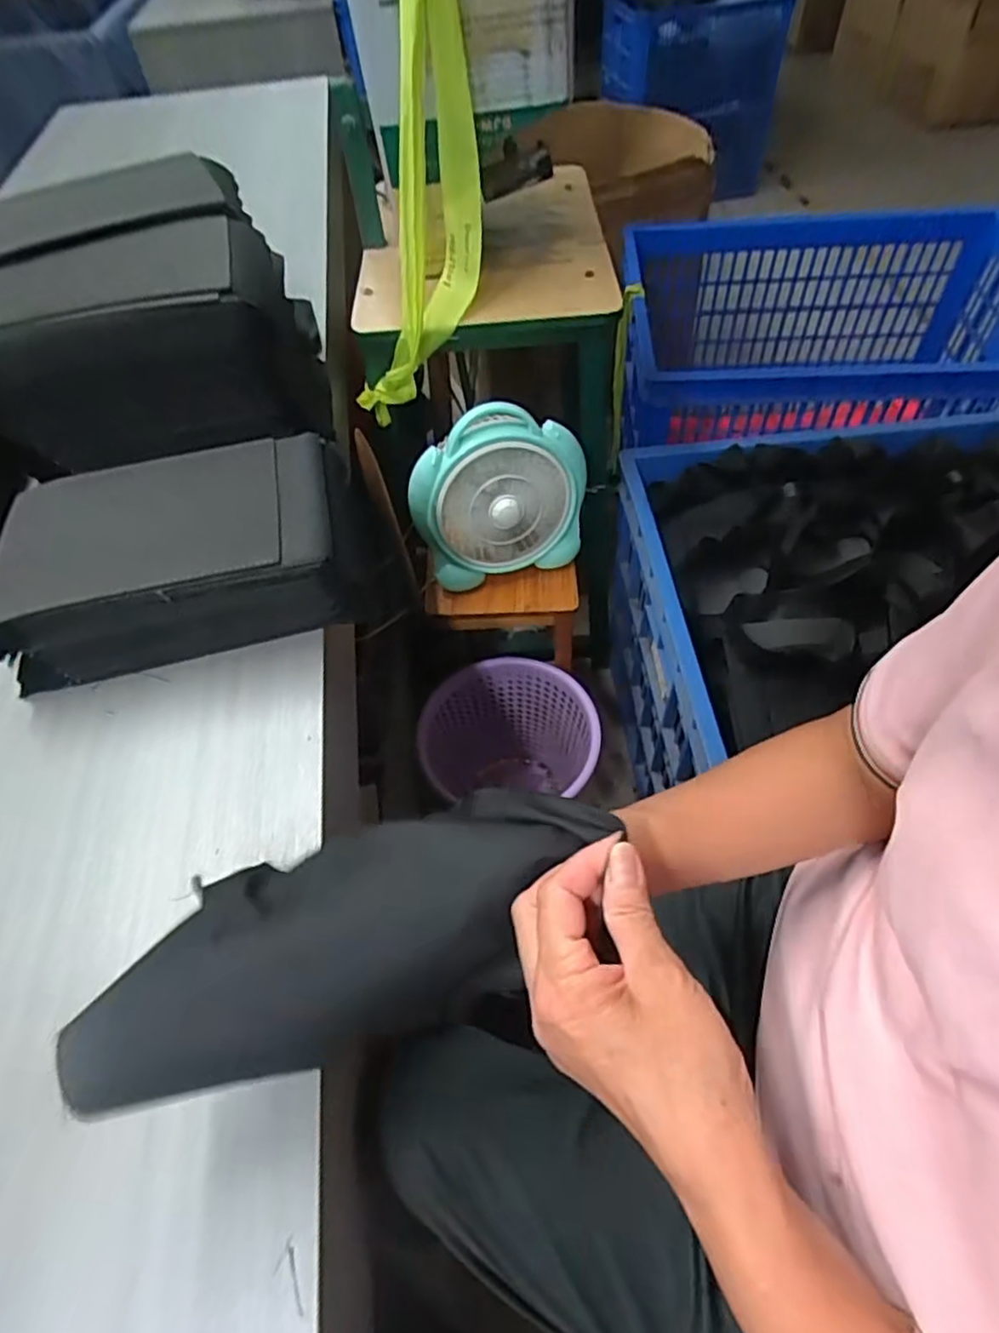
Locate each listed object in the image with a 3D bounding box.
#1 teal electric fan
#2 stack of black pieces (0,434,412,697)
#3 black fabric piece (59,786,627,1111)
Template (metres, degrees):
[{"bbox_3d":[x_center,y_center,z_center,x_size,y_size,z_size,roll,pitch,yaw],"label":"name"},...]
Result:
[{"bbox_3d":[0.000,-0.224,0.906,0.232,0.213,0.088,-19,55,-10],"label":"teal electric fan"},{"bbox_3d":[-0.264,-0.089,0.560,0.262,0.093,0.154,-11,54,-4],"label":"stack of black pieces"},{"bbox_3d":[-0.073,0.124,0.325,0.254,0.051,0.099,-23,56,-9],"label":"black fabric piece"}]

